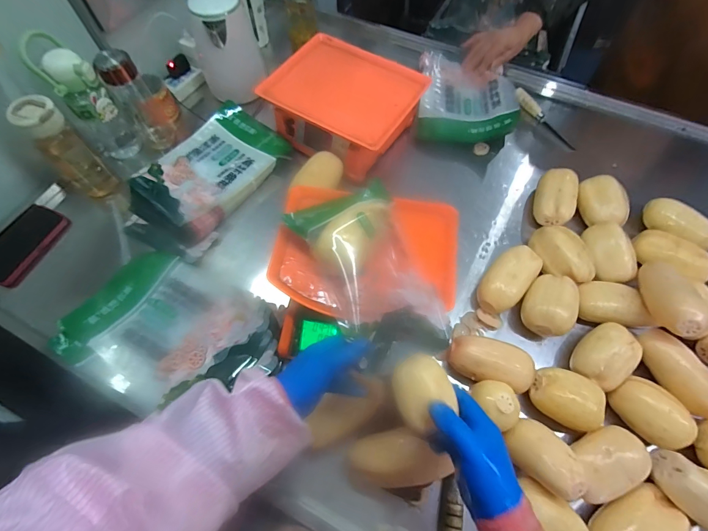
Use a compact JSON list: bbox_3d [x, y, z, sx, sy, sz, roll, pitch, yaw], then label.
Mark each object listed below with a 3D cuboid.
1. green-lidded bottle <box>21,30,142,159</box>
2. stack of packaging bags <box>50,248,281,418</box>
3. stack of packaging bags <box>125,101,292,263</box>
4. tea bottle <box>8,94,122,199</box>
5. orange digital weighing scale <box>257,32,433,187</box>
[{"bbox_3d":[-0.538,-0.327,0.719,0.084,0.250,0.082,36,69,17],"label":"green-lidded bottle"},{"bbox_3d":[-0.312,0.114,0.606,0.348,0.063,0.247,30,68,14],"label":"stack of packaging bags"},{"bbox_3d":[-0.314,-0.193,0.766,0.219,0.067,0.374,30,68,14],"label":"stack of packaging bags"},{"bbox_3d":[-0.552,-0.218,0.683,0.072,0.208,0.072,33,69,15],"label":"tea bottle"},{"bbox_3d":[-0.022,-0.351,0.776,0.296,0.106,0.250,27,67,13],"label":"orange digital weighing scale"}]

